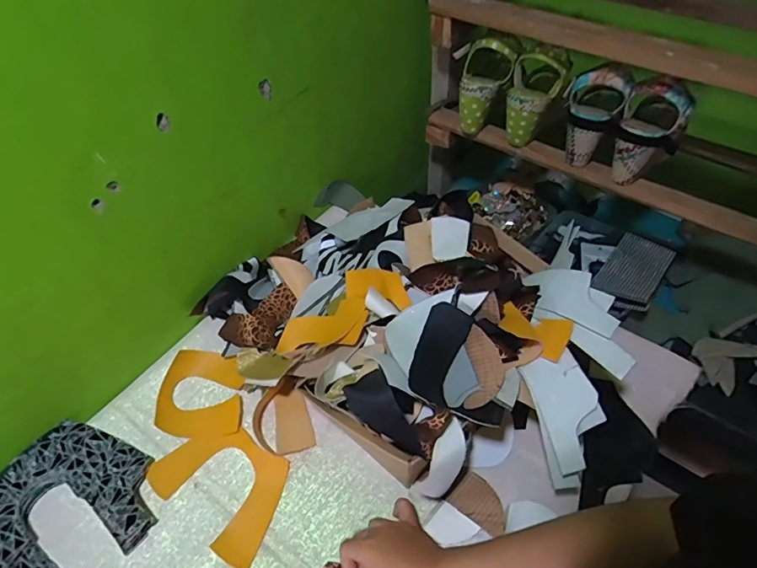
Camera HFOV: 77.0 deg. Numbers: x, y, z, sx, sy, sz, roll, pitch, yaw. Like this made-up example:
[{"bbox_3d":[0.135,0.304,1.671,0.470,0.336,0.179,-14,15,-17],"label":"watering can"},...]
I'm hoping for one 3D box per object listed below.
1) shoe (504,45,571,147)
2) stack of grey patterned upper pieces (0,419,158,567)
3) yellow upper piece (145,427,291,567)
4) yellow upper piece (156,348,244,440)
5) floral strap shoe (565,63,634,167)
[{"bbox_3d":[0.229,-0.287,0.730,0.081,0.147,0.059,33,32,23],"label":"shoe"},{"bbox_3d":[-0.365,0.266,0.549,0.181,0.029,0.188,29,58,21],"label":"stack of grey patterned upper pieces"},{"bbox_3d":[-0.188,0.238,0.578,0.169,0.005,0.117,28,58,20],"label":"yellow upper piece"},{"bbox_3d":[-0.240,0.146,0.643,0.112,0.021,0.113,-1,52,0],"label":"yellow upper piece"},{"bbox_3d":[0.311,-0.245,0.696,0.077,0.128,0.067,16,54,15],"label":"floral strap shoe"}]

